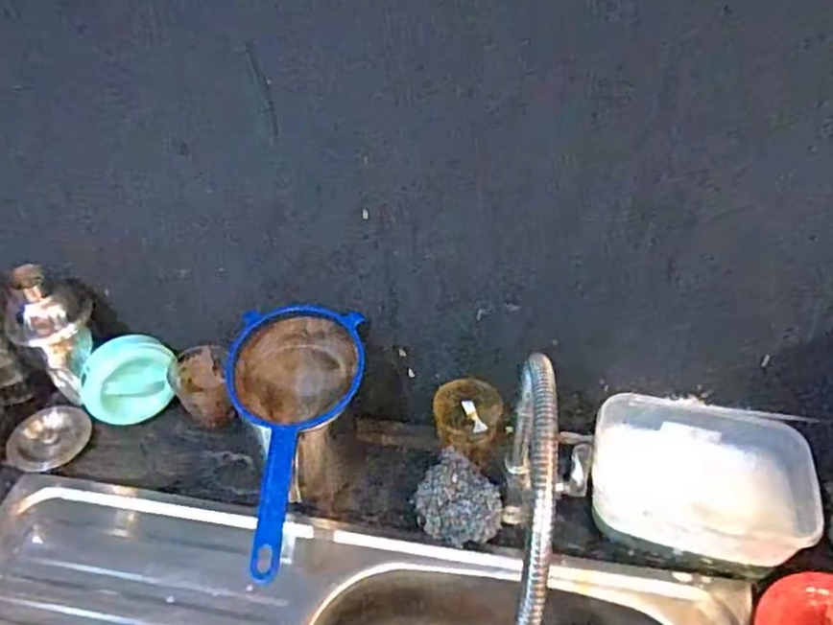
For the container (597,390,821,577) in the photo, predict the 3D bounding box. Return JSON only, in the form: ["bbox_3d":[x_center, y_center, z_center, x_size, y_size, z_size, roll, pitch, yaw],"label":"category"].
[{"bbox_3d":[0.273,0.167,0.648,0.203,0.094,0.156,12,43,13],"label":"container"}]

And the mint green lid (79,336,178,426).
[{"bbox_3d":[-0.320,0.076,0.740,0.090,0.095,0.022,4,1,-28],"label":"mint green lid"}]

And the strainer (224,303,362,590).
[{"bbox_3d":[-0.114,0.117,0.630,0.129,0.066,0.260,-6,57,6],"label":"strainer"}]

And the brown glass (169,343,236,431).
[{"bbox_3d":[-0.244,0.089,0.755,0.063,0.073,0.071,-10,42,-11],"label":"brown glass"}]

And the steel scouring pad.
[{"bbox_3d":[0.039,0.195,0.664,0.071,0.049,0.098,-27,48,-27],"label":"steel scouring pad"}]

